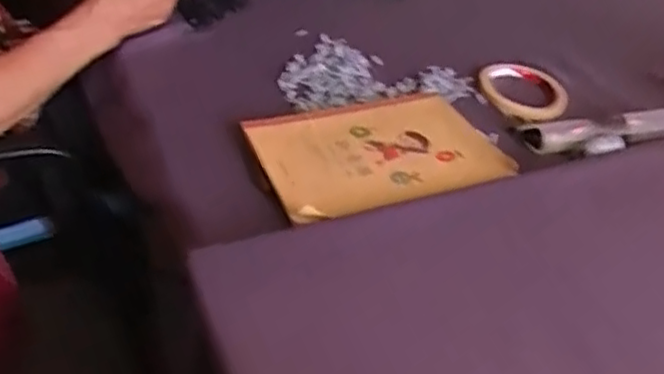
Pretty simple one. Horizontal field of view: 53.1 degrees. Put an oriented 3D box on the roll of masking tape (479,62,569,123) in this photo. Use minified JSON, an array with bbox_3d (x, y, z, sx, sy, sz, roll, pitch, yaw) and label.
[{"bbox_3d":[0.209,-0.109,0.729,0.094,0.016,0.094,4,43,-4],"label":"roll of masking tape"}]

